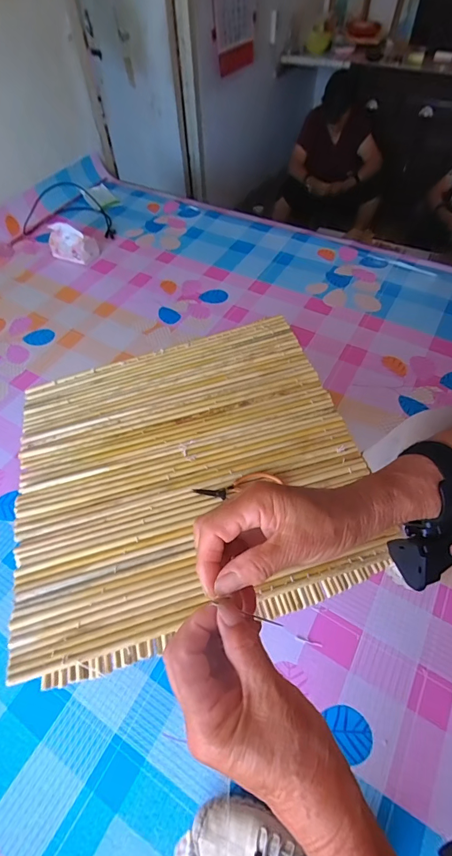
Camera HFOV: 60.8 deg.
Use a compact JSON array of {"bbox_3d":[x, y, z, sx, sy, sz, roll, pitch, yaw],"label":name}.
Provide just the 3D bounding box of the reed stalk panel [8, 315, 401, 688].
[{"bbox_3d":[-0.052,0.042,0.539,0.457,0.021,0.429,-14,58,-10],"label":"reed stalk panel"}]

